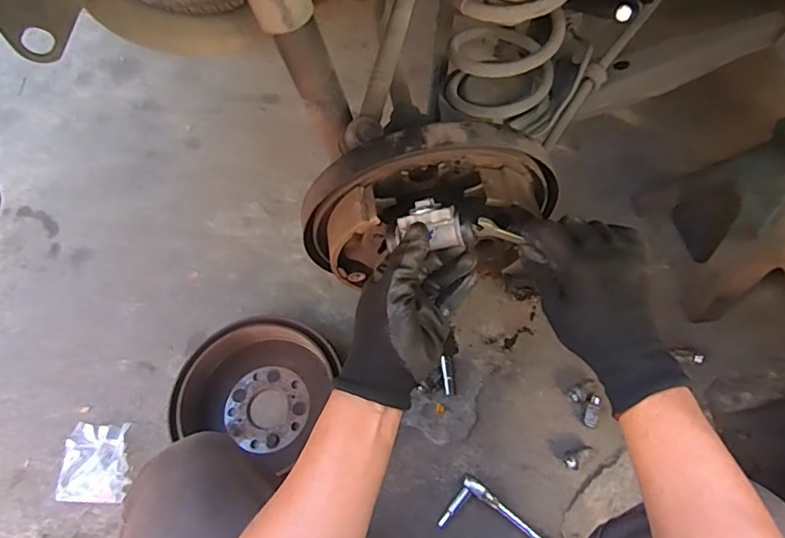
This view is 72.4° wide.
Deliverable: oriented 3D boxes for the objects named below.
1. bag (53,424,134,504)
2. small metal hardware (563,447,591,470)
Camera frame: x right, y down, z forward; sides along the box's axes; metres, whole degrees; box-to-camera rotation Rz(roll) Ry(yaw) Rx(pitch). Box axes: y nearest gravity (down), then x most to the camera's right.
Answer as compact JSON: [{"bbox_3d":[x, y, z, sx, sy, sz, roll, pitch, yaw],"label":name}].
[{"bbox_3d":[-0.454,0.301,0.831,0.108,0.037,0.115,2,62,5],"label":"bag"},{"bbox_3d":[0.270,0.275,0.789,0.024,0.020,0.043,39,71,21],"label":"small metal hardware"}]

